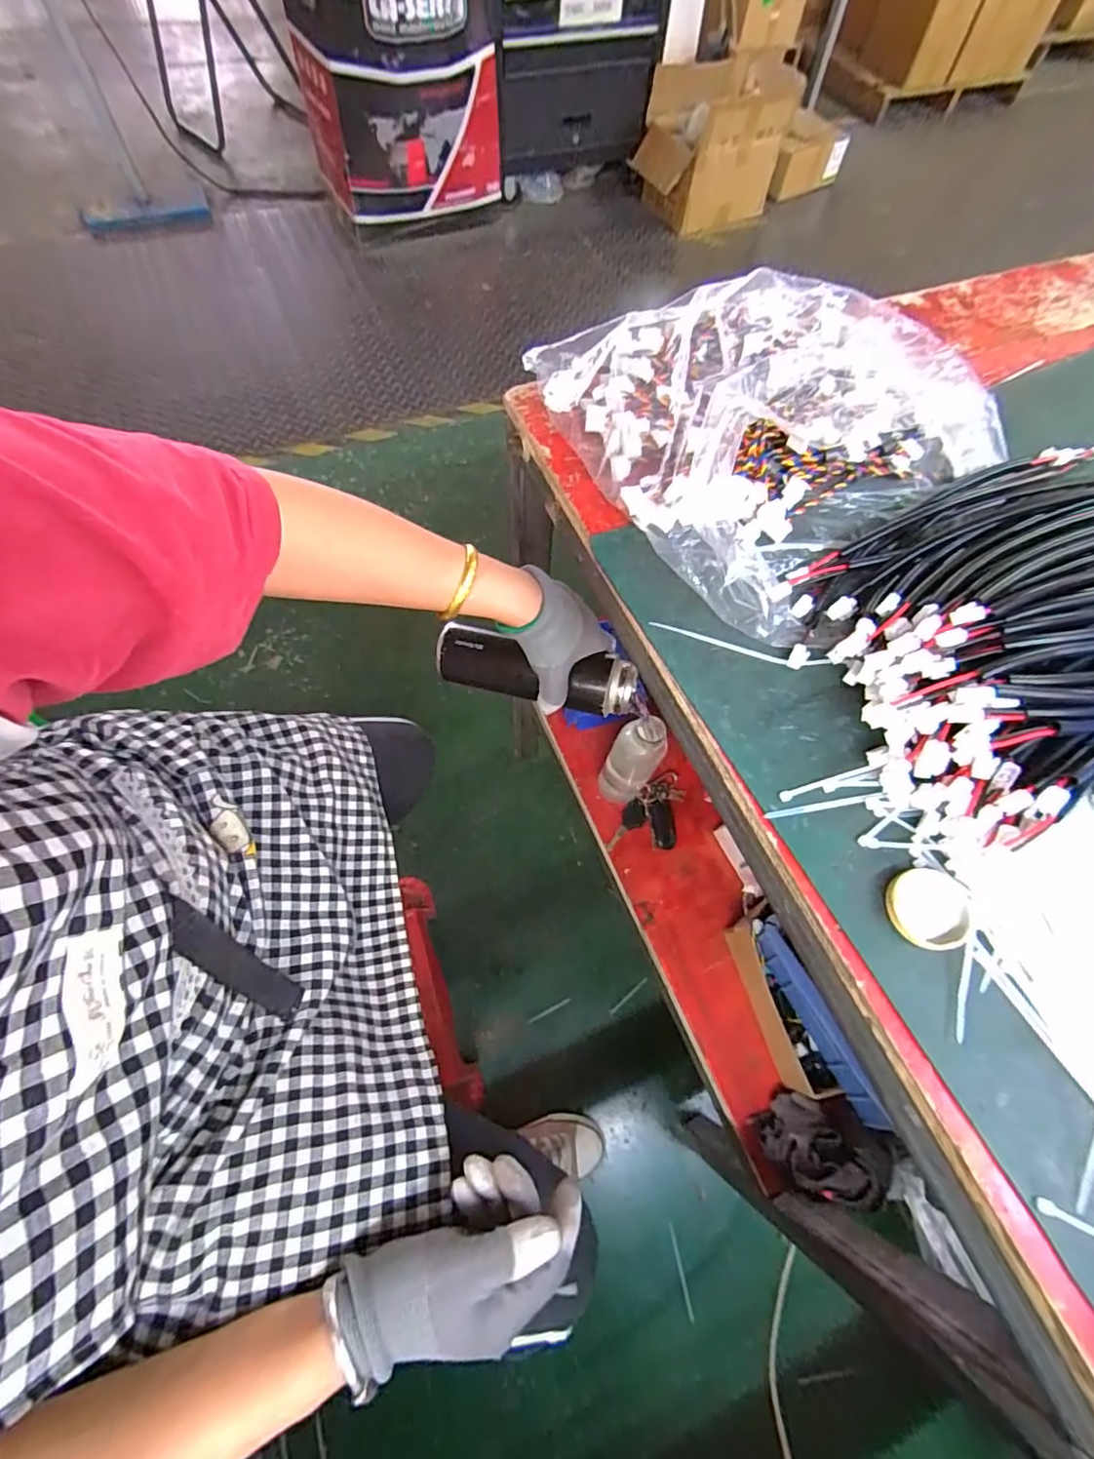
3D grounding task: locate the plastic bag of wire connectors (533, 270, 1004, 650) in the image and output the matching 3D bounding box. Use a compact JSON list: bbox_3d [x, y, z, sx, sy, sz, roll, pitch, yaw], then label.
[{"bbox_3d":[0.157,-0.255,0.429,0.261,0.084,0.314,-29,68,-15],"label":"plastic bag of wire connectors"}]

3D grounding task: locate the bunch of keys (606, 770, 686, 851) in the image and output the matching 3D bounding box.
[{"bbox_3d":[0.139,0.109,0.752,0.080,0.015,0.123,16,64,5],"label":"bunch of keys"}]

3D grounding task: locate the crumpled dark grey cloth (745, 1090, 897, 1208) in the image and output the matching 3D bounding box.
[{"bbox_3d":[0.279,0.418,0.569,0.089,0.083,0.092,-41,72,-19],"label":"crumpled dark grey cloth"}]

